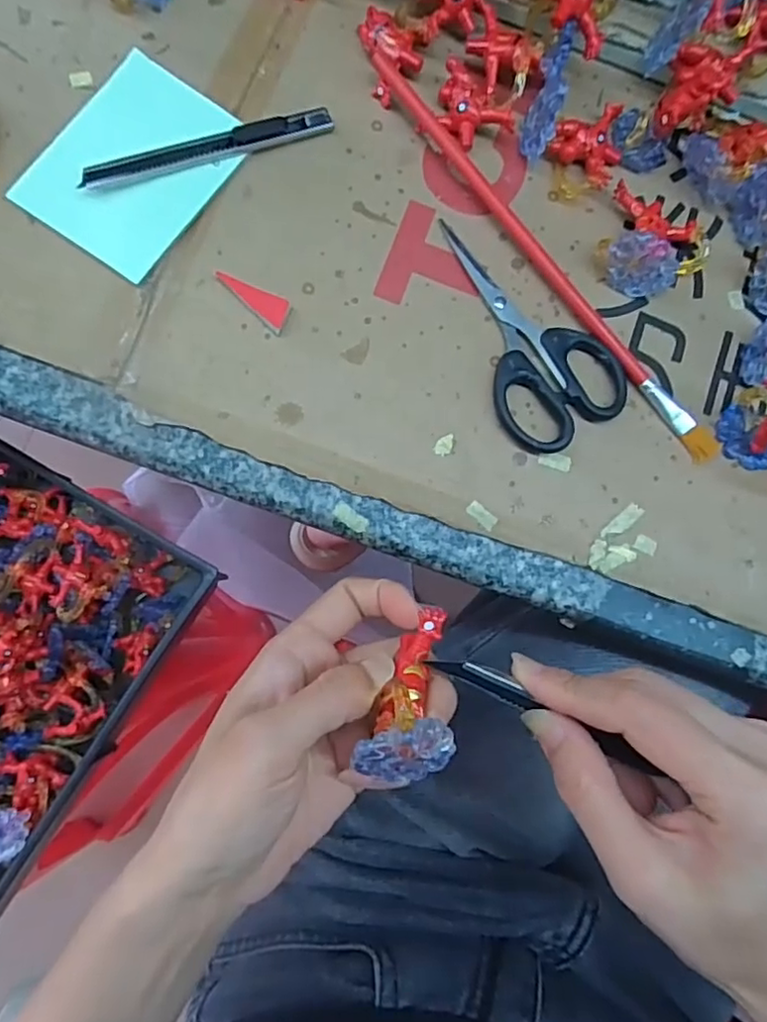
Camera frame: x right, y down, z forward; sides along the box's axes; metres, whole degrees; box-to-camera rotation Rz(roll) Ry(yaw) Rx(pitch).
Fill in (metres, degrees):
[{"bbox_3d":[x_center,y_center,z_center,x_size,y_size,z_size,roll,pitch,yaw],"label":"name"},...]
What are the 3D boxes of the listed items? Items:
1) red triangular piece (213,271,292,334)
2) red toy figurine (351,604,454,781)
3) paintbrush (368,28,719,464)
[{"bbox_3d":[-0.061,-0.104,0.297,0.039,0.004,0.015,42,81,2],"label":"red triangular piece"},{"bbox_3d":[0.012,0.062,0.211,0.029,0.024,0.057,14,63,-2],"label":"red toy figurine"},{"bbox_3d":[0.077,-0.134,0.310,0.015,0.006,0.273,-38,86,-9],"label":"paintbrush"}]

